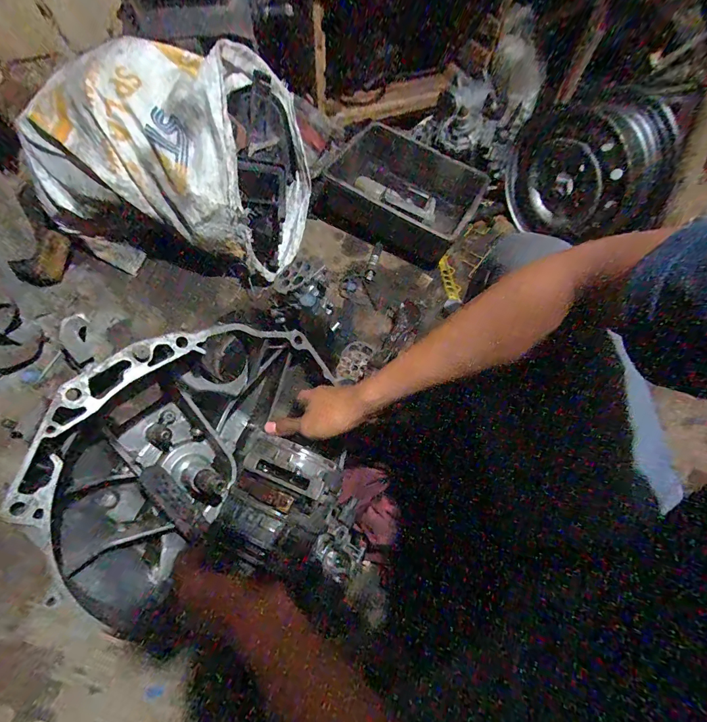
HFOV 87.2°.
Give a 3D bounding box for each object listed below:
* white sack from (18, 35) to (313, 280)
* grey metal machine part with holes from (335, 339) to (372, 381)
[{"bbox_3d":[-0.425,-0.503,0.908,0.592,0.359,0.407,12,64,4],"label":"white sack"},{"bbox_3d":[0.002,0.000,0.906,0.066,0.016,0.107,25,65,10],"label":"grey metal machine part with holes"}]

